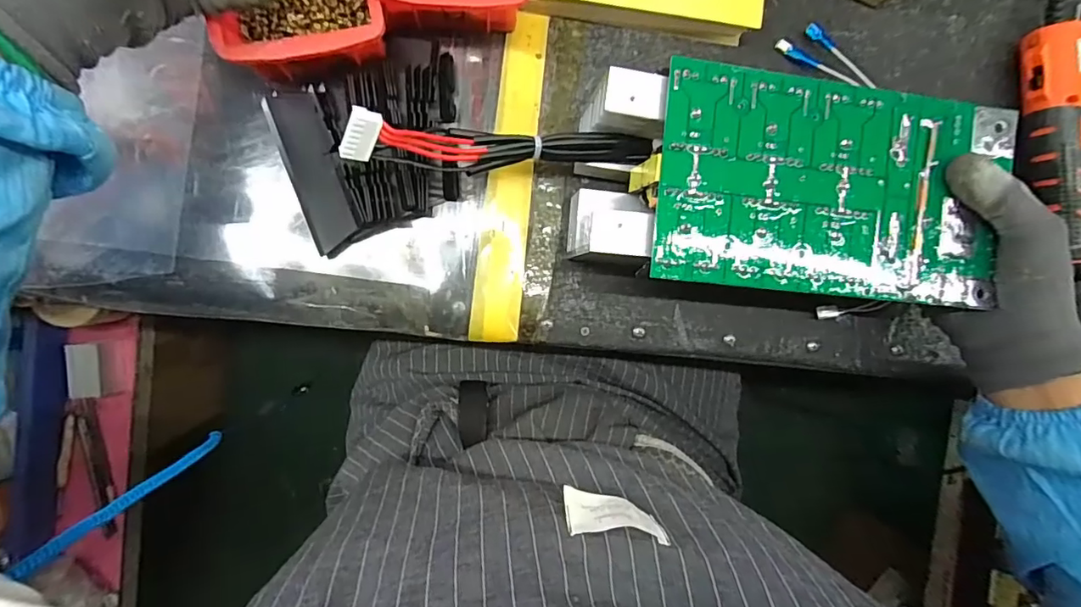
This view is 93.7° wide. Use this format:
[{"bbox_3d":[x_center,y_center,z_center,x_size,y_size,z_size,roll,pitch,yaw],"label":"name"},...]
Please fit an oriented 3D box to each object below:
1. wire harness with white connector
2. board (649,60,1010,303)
[{"bbox_3d":[-0.020,-0.093,0.299,0.181,0.036,0.025,-8,94,-28],"label":"wire harness with white connector"},{"bbox_3d":[0.174,-0.068,0.297,0.213,0.007,0.124,5,92,-6],"label":"board"}]

